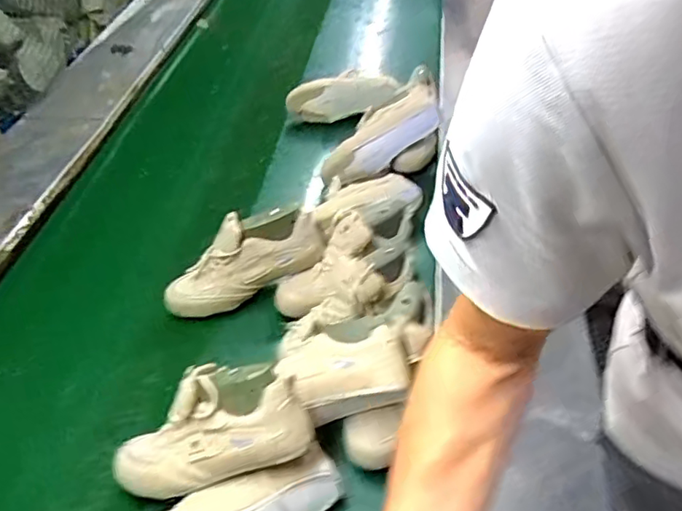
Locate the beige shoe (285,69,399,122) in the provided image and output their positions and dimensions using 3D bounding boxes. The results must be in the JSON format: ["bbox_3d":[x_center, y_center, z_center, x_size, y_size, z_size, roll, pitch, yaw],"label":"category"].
[{"bbox_3d":[0.011,-0.381,1.363,0.263,0.093,0.077,-13,44,-10],"label":"beige shoe"}]

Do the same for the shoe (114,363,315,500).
[{"bbox_3d":[-0.179,0.217,0.708,0.273,0.101,0.116,-27,41,16],"label":"shoe"}]

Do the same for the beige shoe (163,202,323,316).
[{"bbox_3d":[-0.165,0.010,0.950,0.270,0.119,0.074,-30,46,2],"label":"beige shoe"}]

